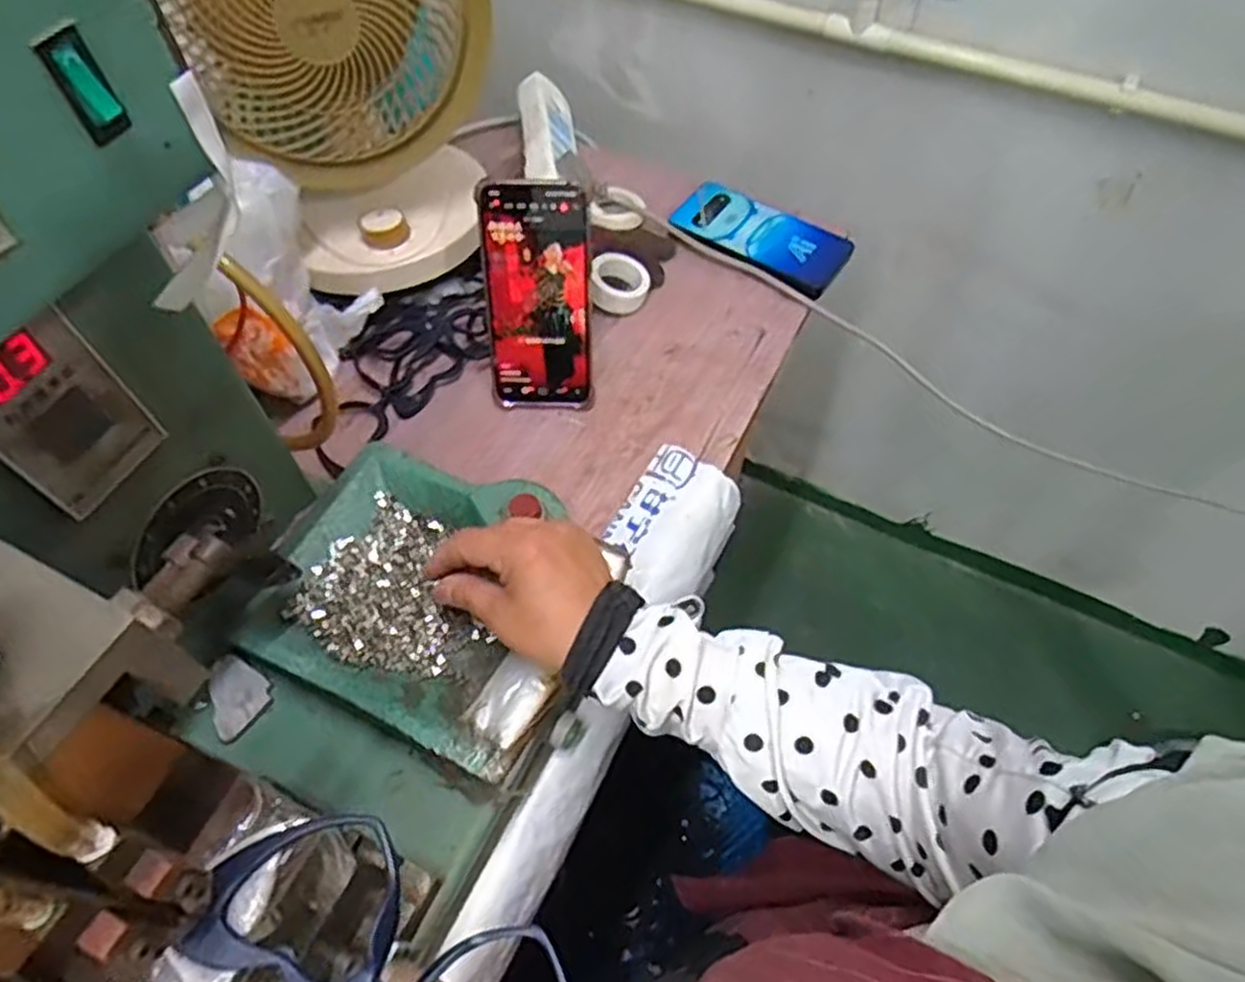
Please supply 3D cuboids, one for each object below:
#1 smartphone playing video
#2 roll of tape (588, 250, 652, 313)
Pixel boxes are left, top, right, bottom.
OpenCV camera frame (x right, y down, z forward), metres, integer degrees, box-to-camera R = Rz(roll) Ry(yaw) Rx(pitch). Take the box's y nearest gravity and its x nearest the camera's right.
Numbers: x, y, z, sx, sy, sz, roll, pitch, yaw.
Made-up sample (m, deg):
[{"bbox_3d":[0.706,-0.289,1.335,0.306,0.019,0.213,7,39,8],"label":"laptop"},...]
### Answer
[{"bbox_3d":[-0.062,-0.138,0.559,0.076,0.170,0.008,1,34,2],"label":"smartphone playing video"},{"bbox_3d":[-0.002,-0.184,0.658,0.050,0.031,0.054,-1,58,-2],"label":"roll of tape"}]

